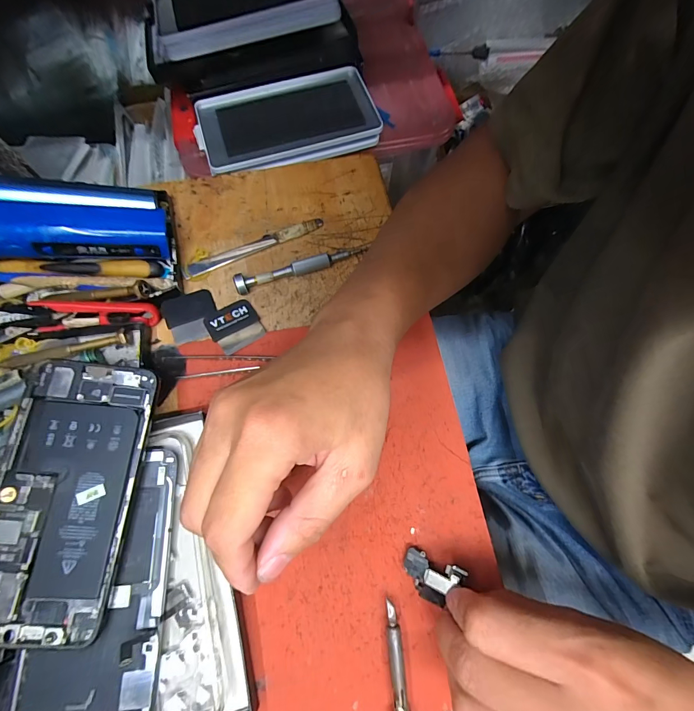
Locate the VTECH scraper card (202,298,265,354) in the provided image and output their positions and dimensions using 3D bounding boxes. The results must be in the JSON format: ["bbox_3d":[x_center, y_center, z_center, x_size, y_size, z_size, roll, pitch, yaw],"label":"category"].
[{"bbox_3d":[-0.091,-0.025,0.281,0.039,0.004,0.041,-32,75,-11],"label":"VTECH scraper card"}]

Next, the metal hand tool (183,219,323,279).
[{"bbox_3d":[-0.081,-0.097,0.305,0.126,0.006,0.013,-24,73,-9],"label":"metal hand tool"}]

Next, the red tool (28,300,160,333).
[{"bbox_3d":[-0.189,-0.032,0.266,0.081,0.020,0.016,-4,70,-18],"label":"red tool"}]

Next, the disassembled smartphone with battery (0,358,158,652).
[{"bbox_3d":[-0.167,0.080,0.207,0.073,0.005,0.154,6,74,-8],"label":"disassembled smartphone with battery"}]

